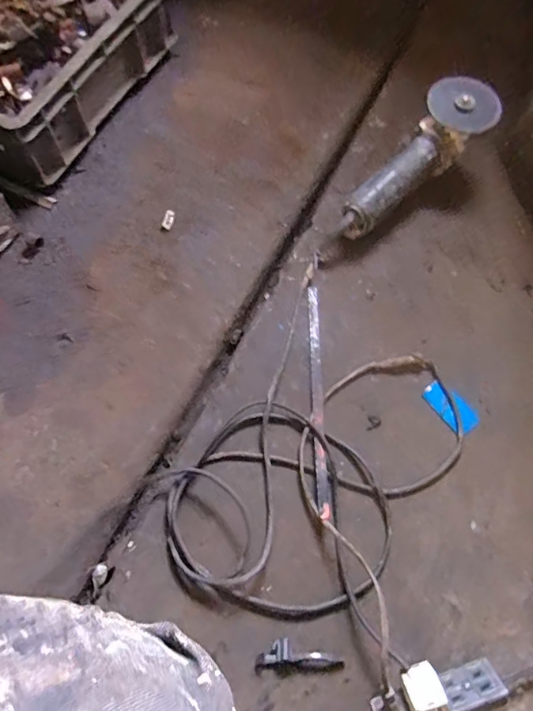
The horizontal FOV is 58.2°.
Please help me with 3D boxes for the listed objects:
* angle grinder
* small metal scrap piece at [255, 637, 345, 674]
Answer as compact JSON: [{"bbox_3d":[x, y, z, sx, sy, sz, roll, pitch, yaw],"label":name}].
[{"bbox_3d":[0.214,-0.266,0.683,0.105,0.105,0.261,35,71,12],"label":"angle grinder"},{"bbox_3d":[0.034,0.309,0.494,0.089,0.010,0.030,0,68,-2],"label":"small metal scrap piece"}]

